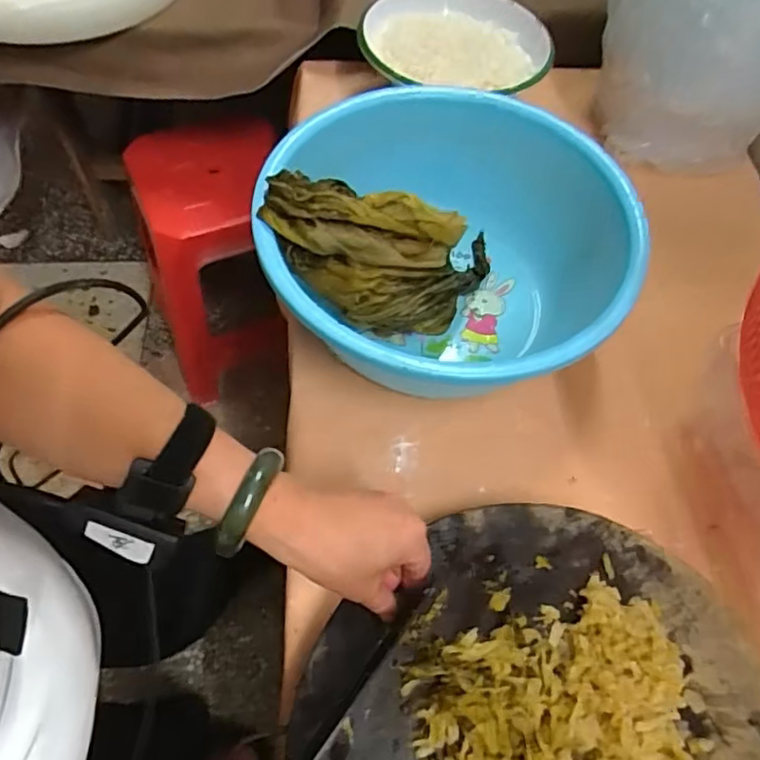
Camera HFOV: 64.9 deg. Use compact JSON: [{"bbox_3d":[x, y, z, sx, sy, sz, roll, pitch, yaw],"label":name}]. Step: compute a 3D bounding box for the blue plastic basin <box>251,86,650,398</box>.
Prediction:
[{"bbox_3d":[0.053,-0.124,0.572,0.329,0.148,0.316,2,60,-3],"label":"blue plastic basin"}]

